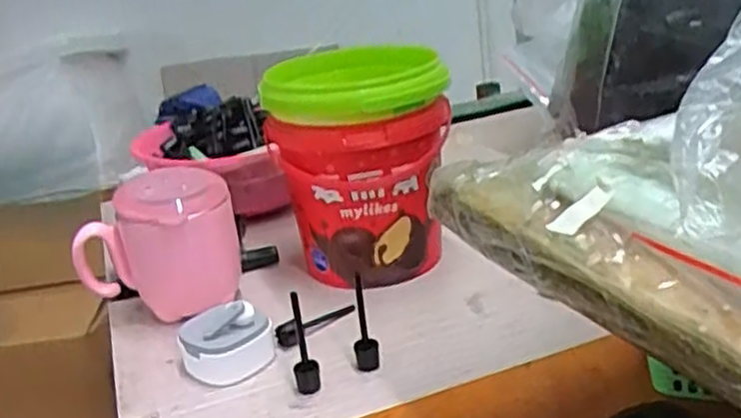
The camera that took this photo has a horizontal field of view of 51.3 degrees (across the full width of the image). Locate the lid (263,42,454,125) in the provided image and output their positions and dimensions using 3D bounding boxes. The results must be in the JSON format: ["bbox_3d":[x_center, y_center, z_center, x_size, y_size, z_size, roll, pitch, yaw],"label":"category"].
[{"bbox_3d":[-0.014,-0.091,0.552,0.129,0.031,0.113,-8,22,-1],"label":"lid"}]

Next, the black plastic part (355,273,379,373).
[{"bbox_3d":[-0.005,0.068,0.468,0.014,0.068,0.016,-8,22,-1],"label":"black plastic part"}]

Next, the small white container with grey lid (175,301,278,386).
[{"bbox_3d":[-0.093,0.081,0.492,0.057,0.043,0.049,-14,23,-15],"label":"small white container with grey lid"}]

